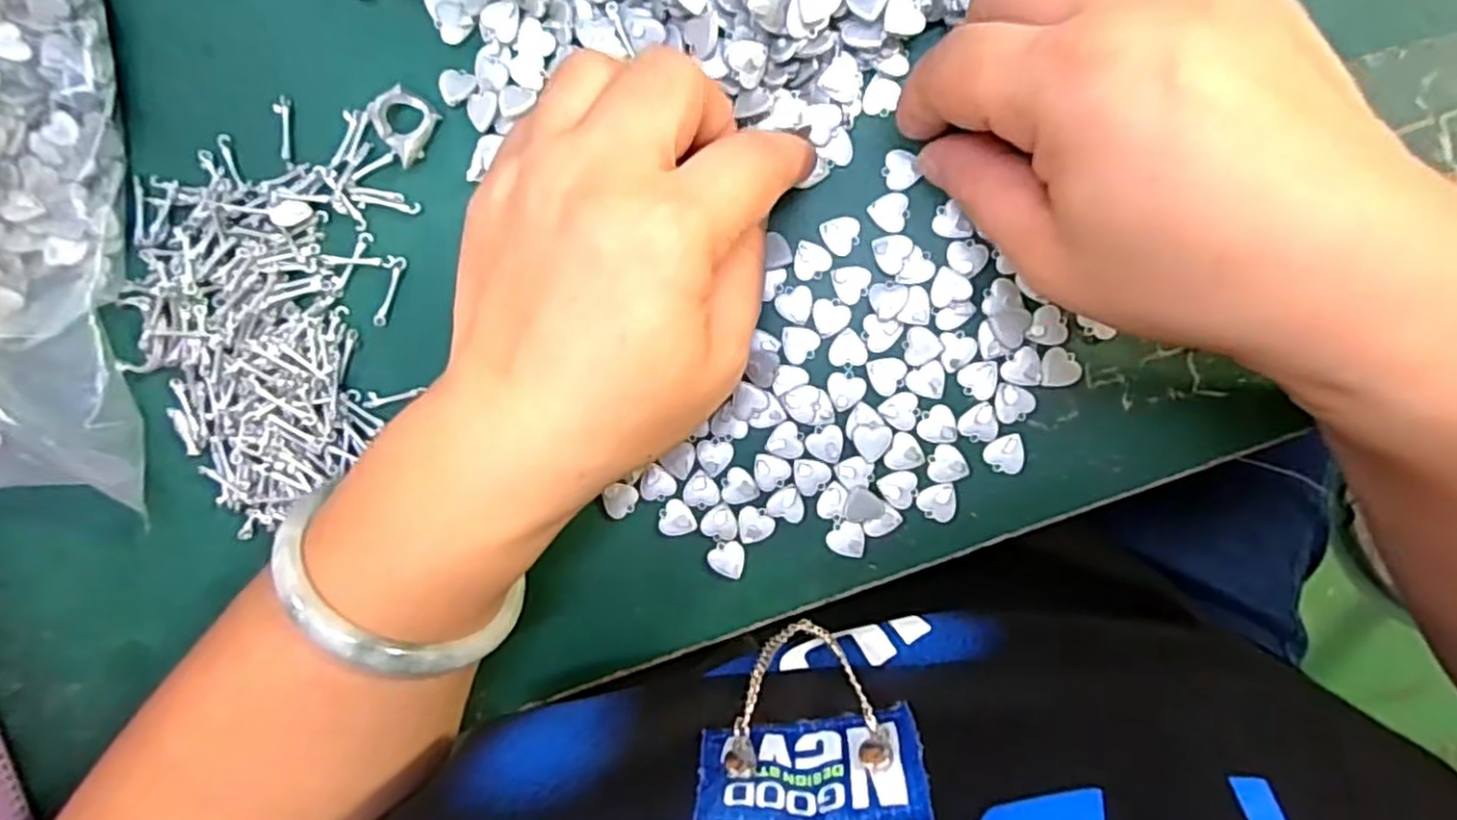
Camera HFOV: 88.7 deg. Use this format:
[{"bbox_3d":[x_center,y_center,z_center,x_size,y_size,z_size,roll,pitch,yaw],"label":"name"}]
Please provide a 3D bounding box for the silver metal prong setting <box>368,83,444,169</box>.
[{"bbox_3d":[-0.108,-0.095,0.244,0.021,0.008,0.019,43,99,1],"label":"silver metal prong setting"}]

